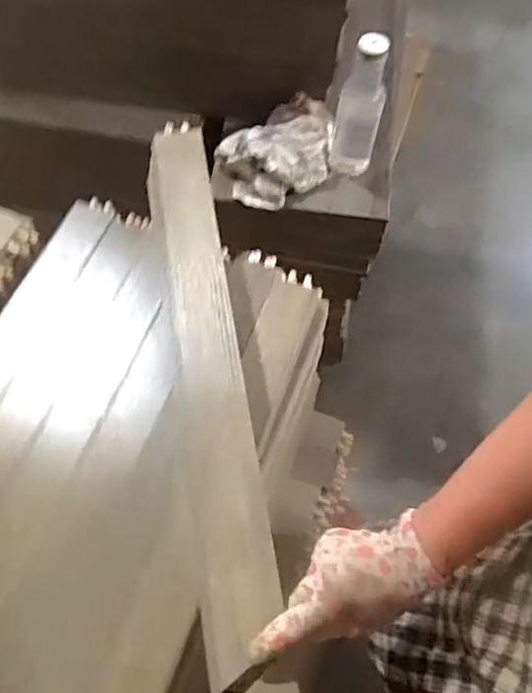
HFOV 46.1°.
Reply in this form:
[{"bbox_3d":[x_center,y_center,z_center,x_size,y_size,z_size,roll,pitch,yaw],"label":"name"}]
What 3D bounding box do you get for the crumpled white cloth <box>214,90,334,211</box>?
[{"bbox_3d":[0.019,-0.299,0.957,0.173,0.089,0.122,-25,65,-14],"label":"crumpled white cloth"}]

